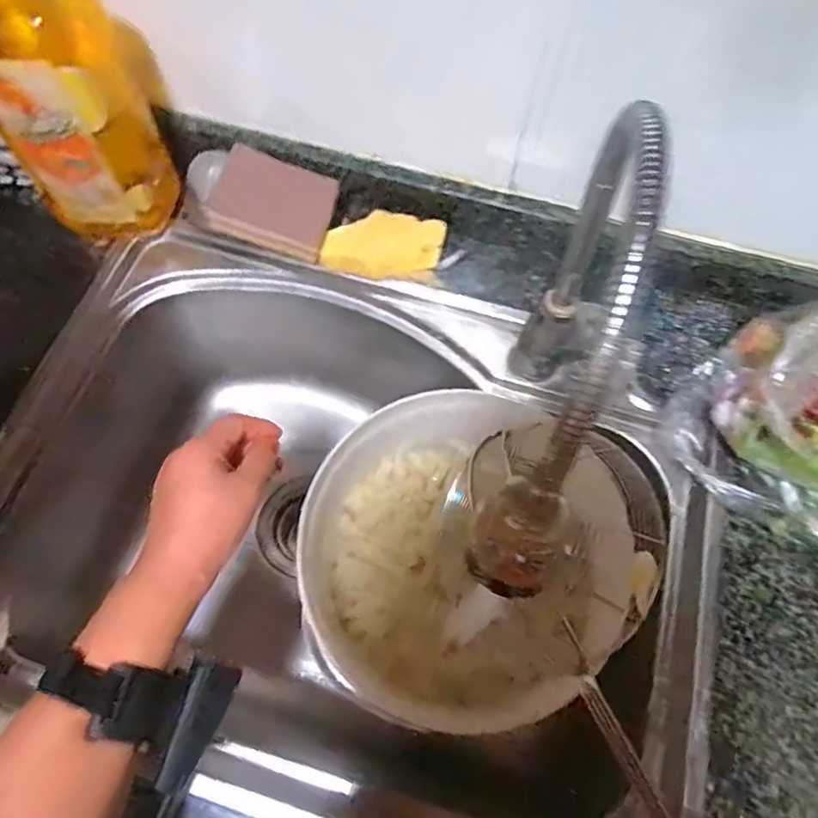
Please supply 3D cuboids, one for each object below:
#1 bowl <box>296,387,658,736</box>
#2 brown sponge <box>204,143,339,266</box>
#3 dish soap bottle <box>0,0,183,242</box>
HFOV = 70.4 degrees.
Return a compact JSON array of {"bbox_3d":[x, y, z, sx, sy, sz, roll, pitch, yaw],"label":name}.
[{"bbox_3d":[0.050,0.110,0.464,0.268,0.094,0.242,-23,69,-12],"label":"bowl"},{"bbox_3d":[-0.121,-0.181,0.512,0.102,0.017,0.074,19,105,-8],"label":"brown sponge"},{"bbox_3d":[-0.267,-0.262,0.441,0.107,0.263,0.114,0,66,-2],"label":"dish soap bottle"}]

